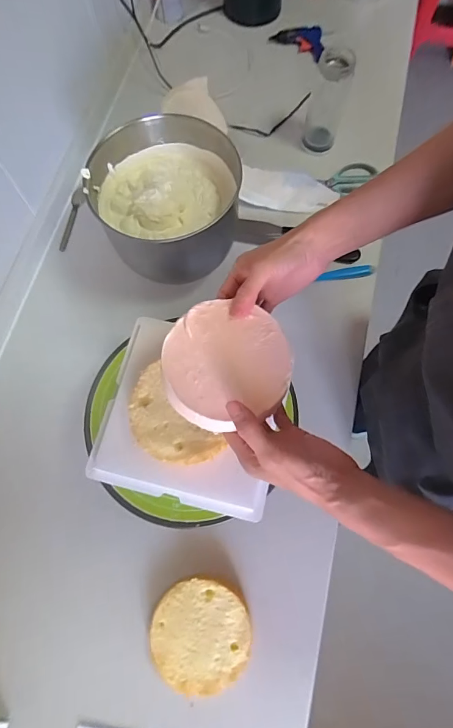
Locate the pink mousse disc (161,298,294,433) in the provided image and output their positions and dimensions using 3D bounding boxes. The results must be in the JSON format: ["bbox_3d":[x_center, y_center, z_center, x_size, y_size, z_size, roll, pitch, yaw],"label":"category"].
[{"bbox_3d":[0.001,-0.003,0.445,0.135,0.034,0.135,0,73,1],"label":"pink mousse disc"}]

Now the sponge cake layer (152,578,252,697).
[{"bbox_3d":[-0.036,0.385,0.577,0.136,0.030,0.139,0,73,1],"label":"sponge cake layer"}]

